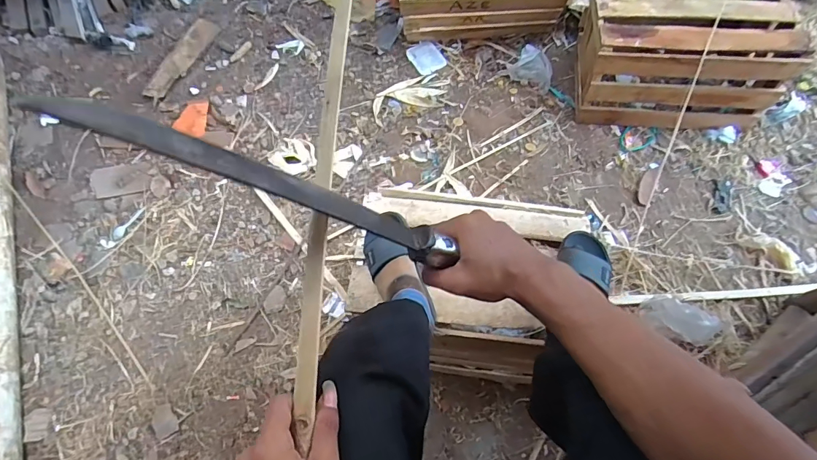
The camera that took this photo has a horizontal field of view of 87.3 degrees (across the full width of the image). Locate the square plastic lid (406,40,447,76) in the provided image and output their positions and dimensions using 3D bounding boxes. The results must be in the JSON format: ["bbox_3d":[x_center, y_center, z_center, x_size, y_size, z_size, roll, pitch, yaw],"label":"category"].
[{"bbox_3d":[0.078,-0.723,1.800,0.127,0.017,0.158,-25,66,-10],"label":"square plastic lid"}]

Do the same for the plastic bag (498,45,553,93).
[{"bbox_3d":[0.482,-0.630,1.689,0.123,0.108,0.205,-42,70,-17],"label":"plastic bag"}]

